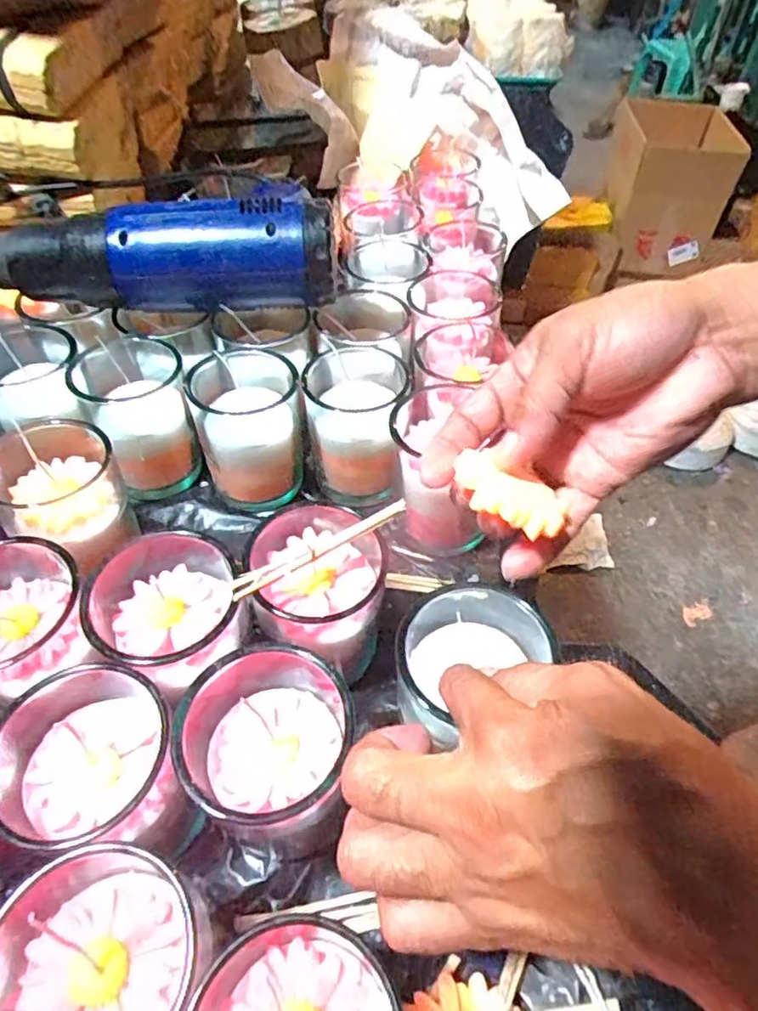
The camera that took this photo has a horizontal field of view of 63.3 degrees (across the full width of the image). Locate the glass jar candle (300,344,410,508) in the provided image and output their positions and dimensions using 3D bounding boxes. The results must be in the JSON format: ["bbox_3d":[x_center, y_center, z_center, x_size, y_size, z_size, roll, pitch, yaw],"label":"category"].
[{"bbox_3d":[-0.017,-0.061,0.455,0.070,0.092,0.086,-3,49,-3],"label":"glass jar candle"}]

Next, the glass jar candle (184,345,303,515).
[{"bbox_3d":[-0.093,-0.057,0.443,0.071,0.087,0.083,-15,51,-14],"label":"glass jar candle"}]

